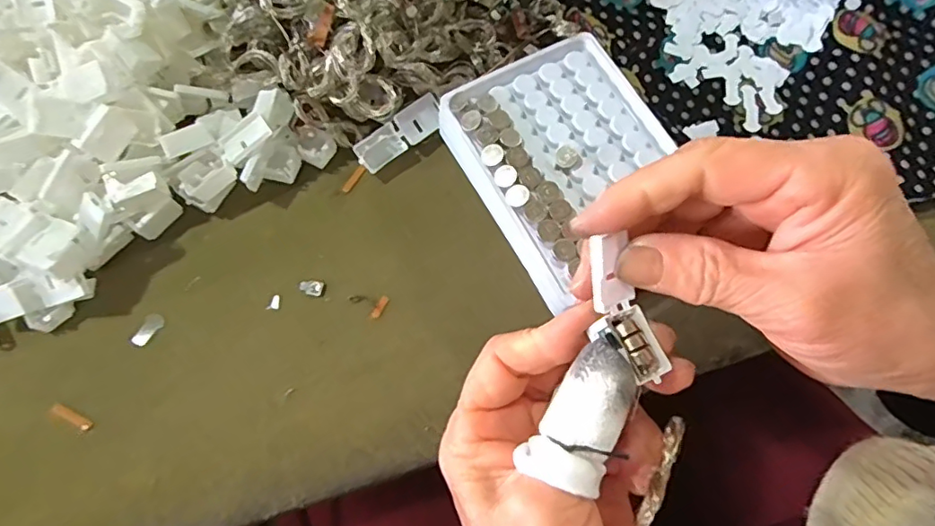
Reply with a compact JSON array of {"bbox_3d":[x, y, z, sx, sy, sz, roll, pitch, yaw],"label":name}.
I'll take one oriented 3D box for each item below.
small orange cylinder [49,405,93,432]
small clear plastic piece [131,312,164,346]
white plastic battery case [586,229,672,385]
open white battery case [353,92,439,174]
[{"bbox_3d":[-0.194,0.075,0.270,0.023,0.004,0.006,27,74,9],"label":"small orange cylinder"},{"bbox_3d":[-0.166,0.034,0.285,0.010,0.004,0.018,33,75,11],"label":"small clear plastic piece"},{"bbox_3d":[0.053,0.016,0.191,0.019,0.014,0.050,-25,96,-8],"label":"white plastic battery case"},{"bbox_3d":[-0.038,-0.073,0.313,0.055,0.014,0.018,-36,74,-11],"label":"open white battery case"}]

